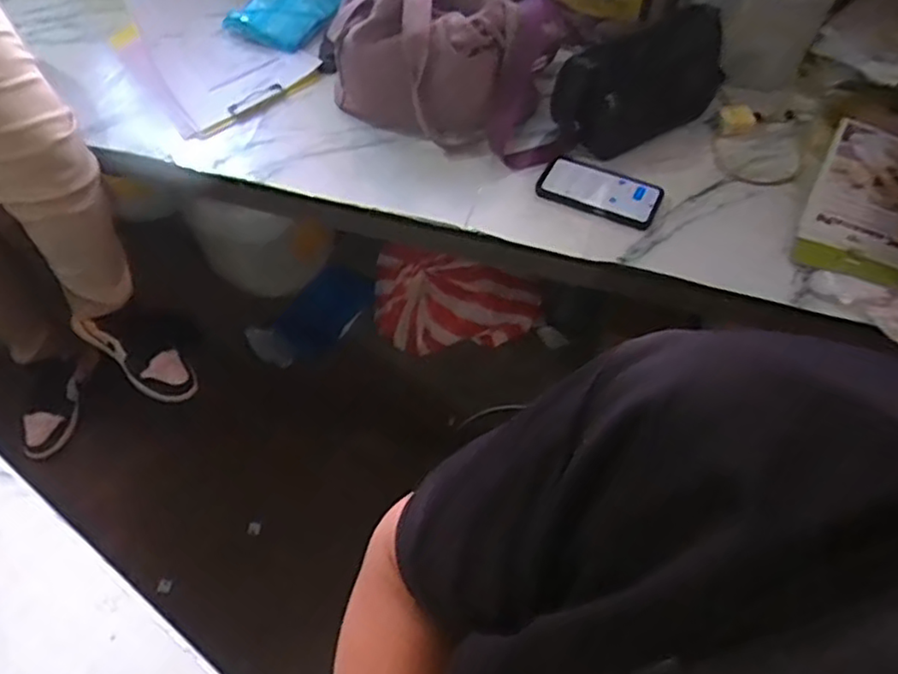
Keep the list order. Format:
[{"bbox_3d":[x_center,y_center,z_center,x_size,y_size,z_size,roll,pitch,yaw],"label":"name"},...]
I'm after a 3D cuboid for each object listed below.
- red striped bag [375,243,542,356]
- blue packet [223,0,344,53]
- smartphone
[{"bbox_3d":[0.009,-0.071,1.525,0.380,0.232,0.155,7,57,6],"label":"red striped bag"},{"bbox_3d":[-0.294,-0.596,1.210,0.153,0.044,0.234,24,60,16],"label":"blue packet"},{"bbox_3d":[0.212,-0.205,0.940,0.161,0.018,0.080,23,69,12],"label":"smartphone"}]

